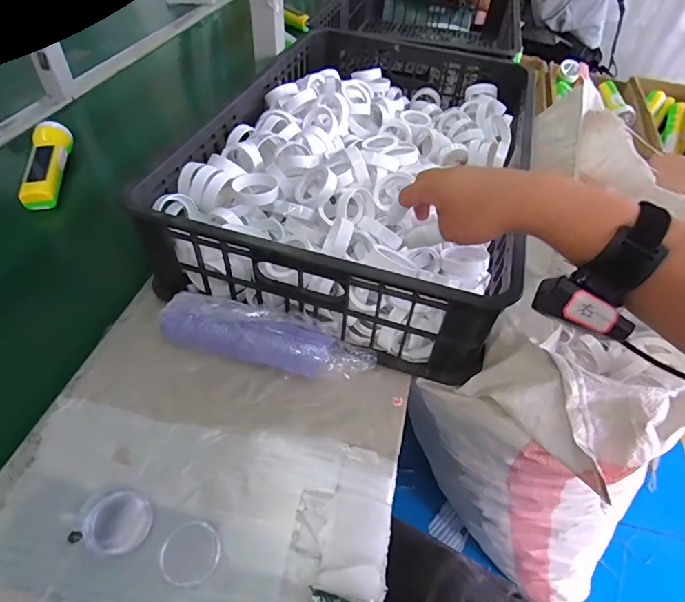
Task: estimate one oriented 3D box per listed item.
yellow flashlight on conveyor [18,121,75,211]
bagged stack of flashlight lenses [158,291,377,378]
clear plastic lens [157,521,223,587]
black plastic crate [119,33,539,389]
[{"bbox_3d":[-0.448,-0.207,0.660,0.058,0.044,0.157,-8,50,-10],"label":"yellow flashlight on conveyor"},{"bbox_3d":[-0.079,0.037,0.461,0.224,0.058,0.057,13,49,8],"label":"bagged stack of flashlight lenses"},{"bbox_3d":[-0.120,0.200,0.349,0.044,0.004,0.044,2,48,-2],"label":"clear plastic lens"},{"bbox_3d":[0.039,-0.190,0.612,0.379,0.125,0.538,14,49,9],"label":"black plastic crate"}]

